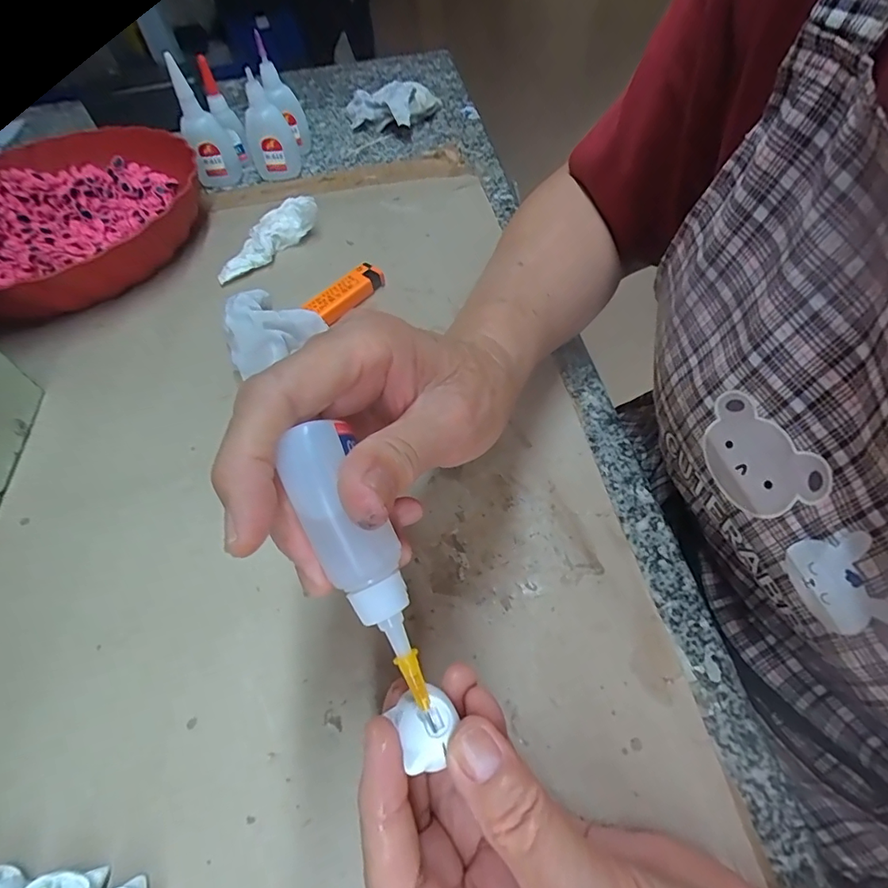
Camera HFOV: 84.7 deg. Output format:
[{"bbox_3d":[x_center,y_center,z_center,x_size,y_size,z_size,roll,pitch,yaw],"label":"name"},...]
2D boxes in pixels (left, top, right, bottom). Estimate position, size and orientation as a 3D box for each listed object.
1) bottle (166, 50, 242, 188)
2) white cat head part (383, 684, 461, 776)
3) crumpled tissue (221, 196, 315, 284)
[{"bbox_3d":[-0.226,-0.300,0.459,0.039,0.091,0.042,-20,55,-11],"label":"bottle"},{"bbox_3d":[-0.006,0.088,0.154,0.019,0.014,0.022,-27,57,-15],"label":"white cat head part"},{"bbox_3d":[-0.143,-0.164,0.392,0.028,0.025,0.095,37,77,26],"label":"crumpled tissue"}]

